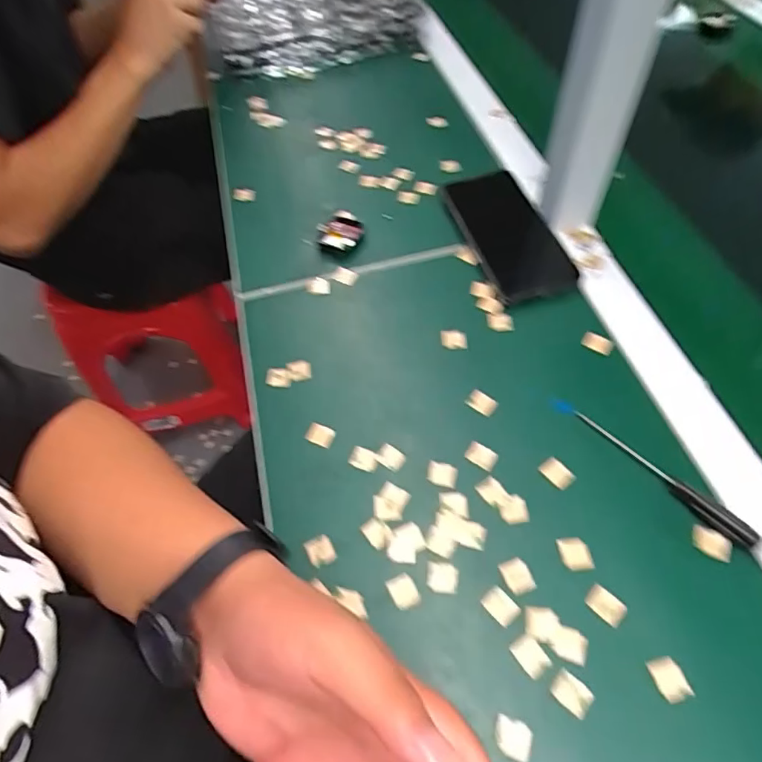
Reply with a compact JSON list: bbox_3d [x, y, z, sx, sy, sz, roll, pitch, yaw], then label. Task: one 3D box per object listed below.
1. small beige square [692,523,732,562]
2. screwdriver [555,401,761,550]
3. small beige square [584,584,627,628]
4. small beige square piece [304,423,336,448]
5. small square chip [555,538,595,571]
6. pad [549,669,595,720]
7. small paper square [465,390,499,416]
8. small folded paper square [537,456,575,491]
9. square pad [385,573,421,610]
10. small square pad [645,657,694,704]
[{"bbox_3d":[0.211,0.104,0.331,0.024,0.004,0.015,30,63,21],"label":"small beige square"},{"bbox_3d":[0.184,0.058,0.356,0.010,0.016,0.148,-36,62,-19],"label":"screwdriver"},{"bbox_3d":[0.137,0.136,0.314,0.023,0.004,0.016,38,66,24],"label":"small beige square"},{"bbox_3d":[-0.046,0.041,0.393,0.022,0.004,0.015,20,60,16],"label":"small beige square piece"},{"bbox_3d":[0.125,0.111,0.334,0.019,0.004,0.022,-10,56,-3],"label":"small square chip"},{"bbox_3d":[0.108,0.176,0.291,0.021,0.004,0.016,33,64,22],"label":"pad"},{"bbox_3d":[0.077,0.017,0.399,0.022,0.004,0.015,29,63,21],"label":"small paper square"},{"bbox_3d":[0.124,0.064,0.365,0.016,0.004,0.022,-38,62,-20],"label":"small folded paper square"},{"bbox_3d":[0.014,0.133,0.328,0.016,0.004,0.021,-26,59,-14],"label":"square pad"},{"bbox_3d":[0.163,0.168,0.293,0.016,0.004,0.022,-19,57,-9],"label":"small square pad"}]

